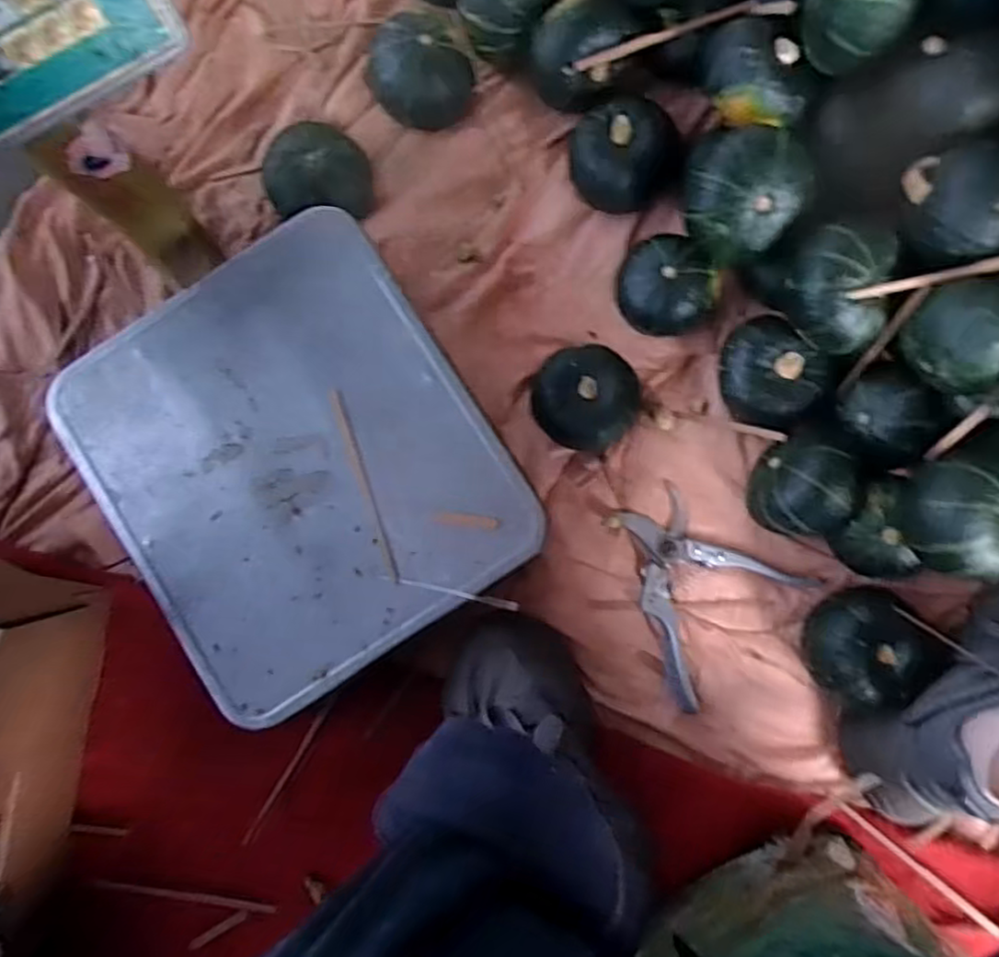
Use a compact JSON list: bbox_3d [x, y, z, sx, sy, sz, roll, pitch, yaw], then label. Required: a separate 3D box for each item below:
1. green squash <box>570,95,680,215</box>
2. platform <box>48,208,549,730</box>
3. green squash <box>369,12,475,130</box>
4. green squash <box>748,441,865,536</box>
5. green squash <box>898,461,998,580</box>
[{"bbox_3d":[0.110,-0.285,0.606,0.091,0.060,0.079,10,87,3],"label":"green squash"},{"bbox_3d":[-0.169,-0.015,0.554,0.304,0.024,0.336,-33,85,0],"label":"platform"},{"bbox_3d":[-0.069,-0.364,0.615,0.077,0.054,0.075,0,86,3],"label":"green squash"},{"bbox_3d":[0.254,0.012,0.584,0.075,0.081,0.072,0,86,3],"label":"green squash"},{"bbox_3d":[0.358,0.030,0.521,0.084,0.071,0.088,3,87,3],"label":"green squash"}]

